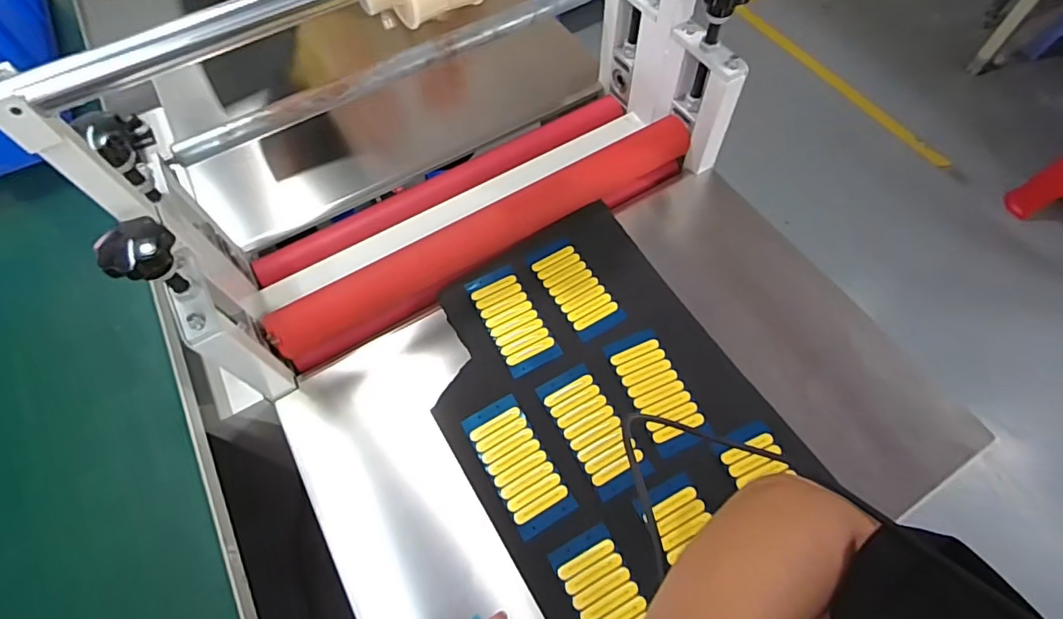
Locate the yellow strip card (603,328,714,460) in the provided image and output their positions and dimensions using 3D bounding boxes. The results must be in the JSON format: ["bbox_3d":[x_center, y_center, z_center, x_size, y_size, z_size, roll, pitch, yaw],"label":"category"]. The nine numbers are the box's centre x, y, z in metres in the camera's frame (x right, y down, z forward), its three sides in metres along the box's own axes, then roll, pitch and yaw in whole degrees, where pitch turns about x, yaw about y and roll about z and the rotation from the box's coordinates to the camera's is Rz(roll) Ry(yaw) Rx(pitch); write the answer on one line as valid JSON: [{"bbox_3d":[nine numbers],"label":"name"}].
[{"bbox_3d":[0.123,0.079,0.502,0.054,0.006,0.121,-21,64,-9],"label":"yellow strip card"}]

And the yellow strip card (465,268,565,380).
[{"bbox_3d":[-0.020,0.011,0.546,0.055,0.007,0.121,-26,64,-11],"label":"yellow strip card"}]

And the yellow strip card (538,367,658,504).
[{"bbox_3d":[0.059,0.113,0.488,0.055,0.007,0.122,-27,65,-12],"label":"yellow strip card"}]

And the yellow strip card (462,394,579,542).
[{"bbox_3d":[-0.013,0.143,0.480,0.055,0.004,0.123,-28,65,-12],"label":"yellow strip card"}]

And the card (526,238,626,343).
[{"bbox_3d":[0.046,-0.025,0.560,0.055,0.005,0.121,-28,65,-12],"label":"card"}]

